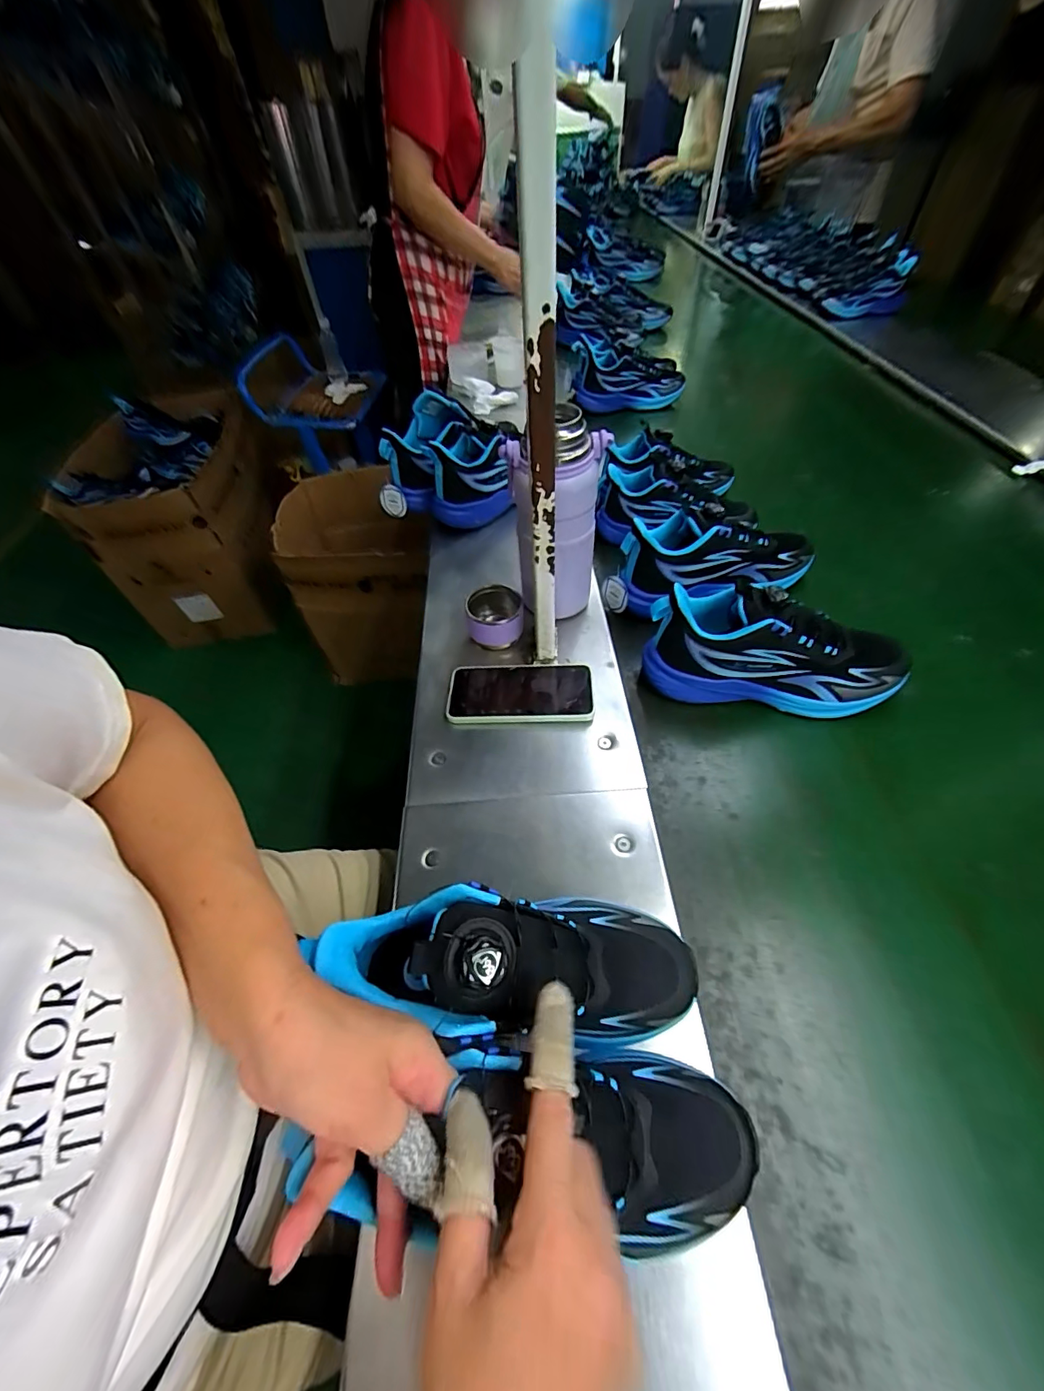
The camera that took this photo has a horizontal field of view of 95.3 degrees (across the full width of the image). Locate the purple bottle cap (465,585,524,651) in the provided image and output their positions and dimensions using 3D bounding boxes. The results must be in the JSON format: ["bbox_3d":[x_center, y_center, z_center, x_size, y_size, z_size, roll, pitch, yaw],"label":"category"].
[{"bbox_3d":[-0.034,-0.092,0.588,0.066,0.060,0.070,1,50,-1],"label":"purple bottle cap"}]

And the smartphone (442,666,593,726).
[{"bbox_3d":[-0.002,-0.004,0.537,0.160,0.017,0.078,2,50,0],"label":"smartphone"}]

